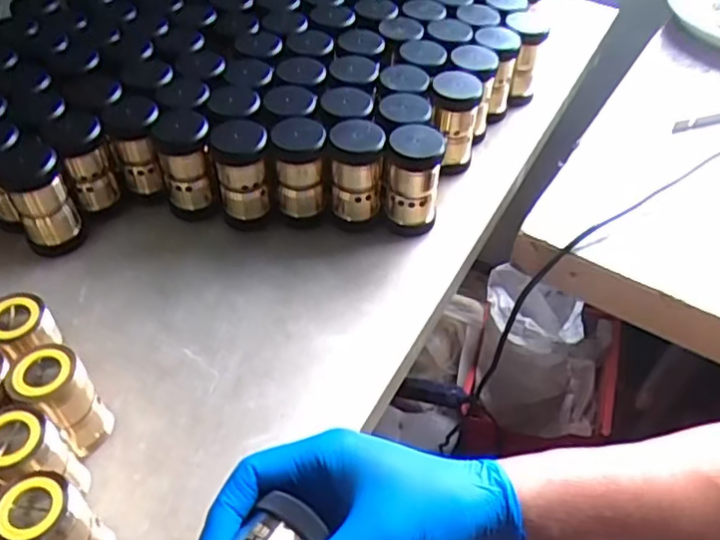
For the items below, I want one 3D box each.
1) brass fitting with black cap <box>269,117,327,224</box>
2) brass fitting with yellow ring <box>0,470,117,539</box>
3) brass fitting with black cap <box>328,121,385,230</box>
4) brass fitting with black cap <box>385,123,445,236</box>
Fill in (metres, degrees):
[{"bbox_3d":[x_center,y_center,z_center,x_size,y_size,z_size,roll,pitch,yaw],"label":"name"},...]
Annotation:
[{"bbox_3d":[-0.048,-0.075,0.525,0.042,0.091,0.041,-1,47,-2],"label":"brass fitting with black cap"},{"bbox_3d":[-0.162,0.138,0.340,0.043,0.071,0.039,24,51,20],"label":"brass fitting with yellow ring"},{"bbox_3d":[-0.002,-0.078,0.518,0.042,0.079,0.042,6,47,5],"label":"brass fitting with black cap"},{"bbox_3d":[0.043,-0.070,0.514,0.040,0.082,0.037,5,47,4],"label":"brass fitting with black cap"}]

